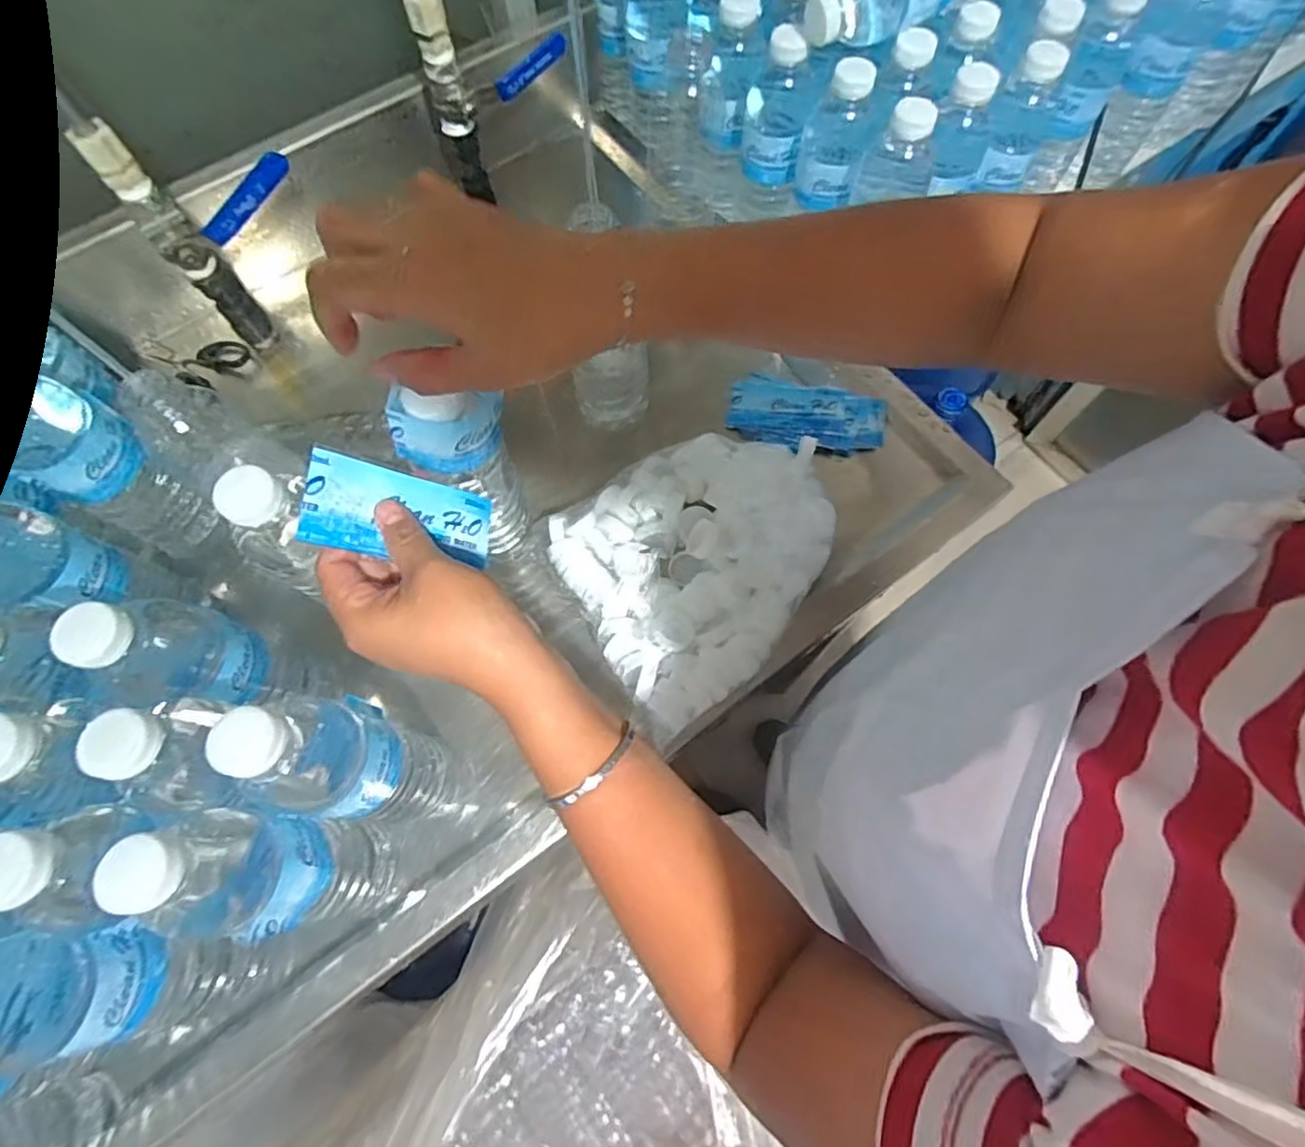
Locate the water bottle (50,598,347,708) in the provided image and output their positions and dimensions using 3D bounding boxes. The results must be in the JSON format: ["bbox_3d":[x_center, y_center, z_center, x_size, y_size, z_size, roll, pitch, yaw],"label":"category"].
[{"bbox_3d":[-0.263,0.057,0.397,0.050,0.186,0.052,0,68,1],"label":"water bottle"}]

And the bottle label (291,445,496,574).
[{"bbox_3d":[-0.130,-0.030,0.335,0.094,0.008,0.044,14,83,-39],"label":"bottle label"}]

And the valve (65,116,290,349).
[{"bbox_3d":[-0.328,-0.265,0.520,0.106,0.197,0.059,-38,72,-13],"label":"valve"}]

